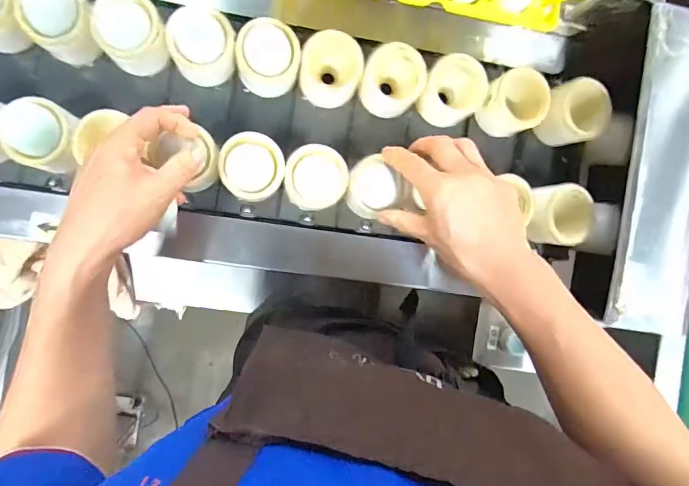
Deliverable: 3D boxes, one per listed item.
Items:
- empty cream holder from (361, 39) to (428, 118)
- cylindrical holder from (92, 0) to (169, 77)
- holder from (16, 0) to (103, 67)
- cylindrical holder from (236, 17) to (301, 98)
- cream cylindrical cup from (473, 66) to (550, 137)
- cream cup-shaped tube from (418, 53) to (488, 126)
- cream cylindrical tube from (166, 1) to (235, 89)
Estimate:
[{"bbox_3d":[0.050,-0.161,0.435,0.064,0.050,0.055,16,90,-5],"label":"empty cream holder"},{"bbox_3d":[-0.199,-0.197,0.409,0.057,0.051,0.054,0,91,-5],"label":"cylindrical holder"},{"bbox_3d":[-0.260,-0.203,0.402,0.055,0.062,0.055,0,91,-5],"label":"holder"},{"bbox_3d":[-0.073,-0.179,0.420,0.057,0.053,0.058,15,90,-5],"label":"cylindrical holder"},{"bbox_3d":[0.171,-0.143,0.448,0.063,0.056,0.051,-3,91,-5],"label":"cream cylindrical cup"},{"bbox_3d":[0.107,-0.153,0.440,0.057,0.060,0.056,0,91,-5],"label":"cream cup-shaped tube"},{"bbox_3d":[-0.133,-0.184,0.419,0.063,0.054,0.063,-33,94,-4],"label":"cream cylindrical tube"}]

